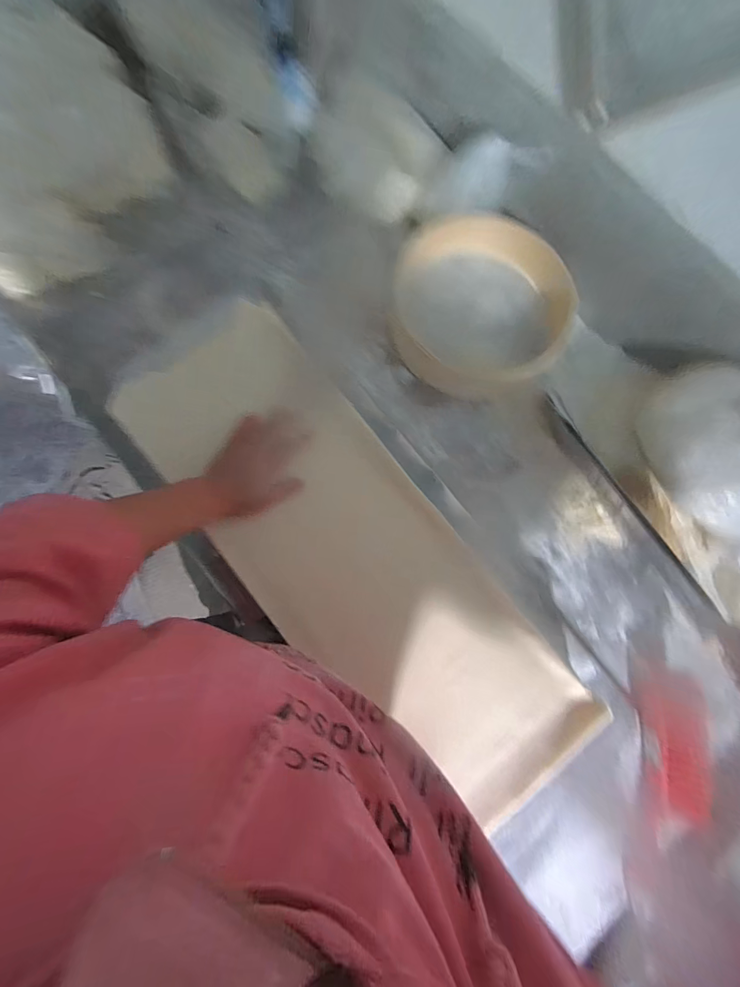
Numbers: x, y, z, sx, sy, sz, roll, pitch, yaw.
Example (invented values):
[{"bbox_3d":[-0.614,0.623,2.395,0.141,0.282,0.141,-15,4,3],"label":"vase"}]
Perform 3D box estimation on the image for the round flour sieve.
[{"bbox_3d":[0.192,-0.335,0.644,0.292,0.093,0.315,0,80,-3],"label":"round flour sieve"}]

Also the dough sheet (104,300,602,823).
[{"bbox_3d":[-0.021,0.075,0.476,0.250,0.039,0.705,-37,85,-9],"label":"dough sheet"}]

